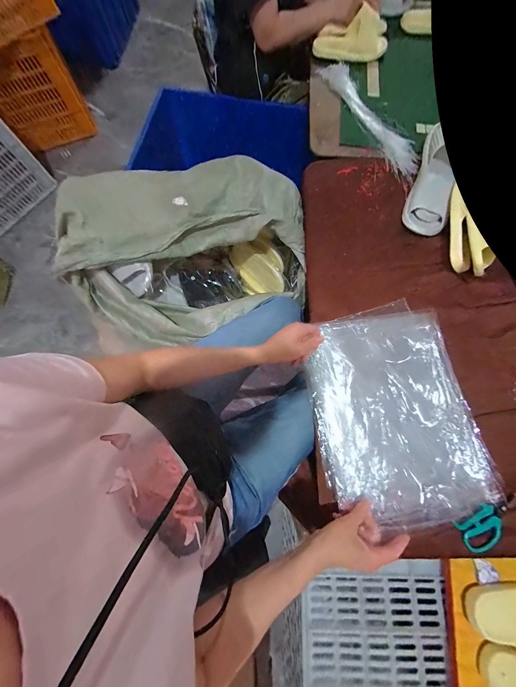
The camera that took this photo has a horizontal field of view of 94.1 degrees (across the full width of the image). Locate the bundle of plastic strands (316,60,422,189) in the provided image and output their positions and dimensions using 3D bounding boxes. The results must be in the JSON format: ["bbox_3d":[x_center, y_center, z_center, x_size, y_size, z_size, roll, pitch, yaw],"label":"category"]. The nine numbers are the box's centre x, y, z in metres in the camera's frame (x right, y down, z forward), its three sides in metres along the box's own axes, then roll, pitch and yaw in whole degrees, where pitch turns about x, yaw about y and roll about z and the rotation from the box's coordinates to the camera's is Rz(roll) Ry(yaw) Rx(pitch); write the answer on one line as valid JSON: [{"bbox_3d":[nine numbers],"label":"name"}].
[{"bbox_3d":[0.352,-0.717,0.749,0.106,0.038,0.549,-24,77,-5],"label":"bundle of plastic strands"}]

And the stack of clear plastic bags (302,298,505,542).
[{"bbox_3d":[0.283,0.125,0.510,0.321,0.043,0.430,-9,73,-2],"label":"stack of clear plastic bags"}]

